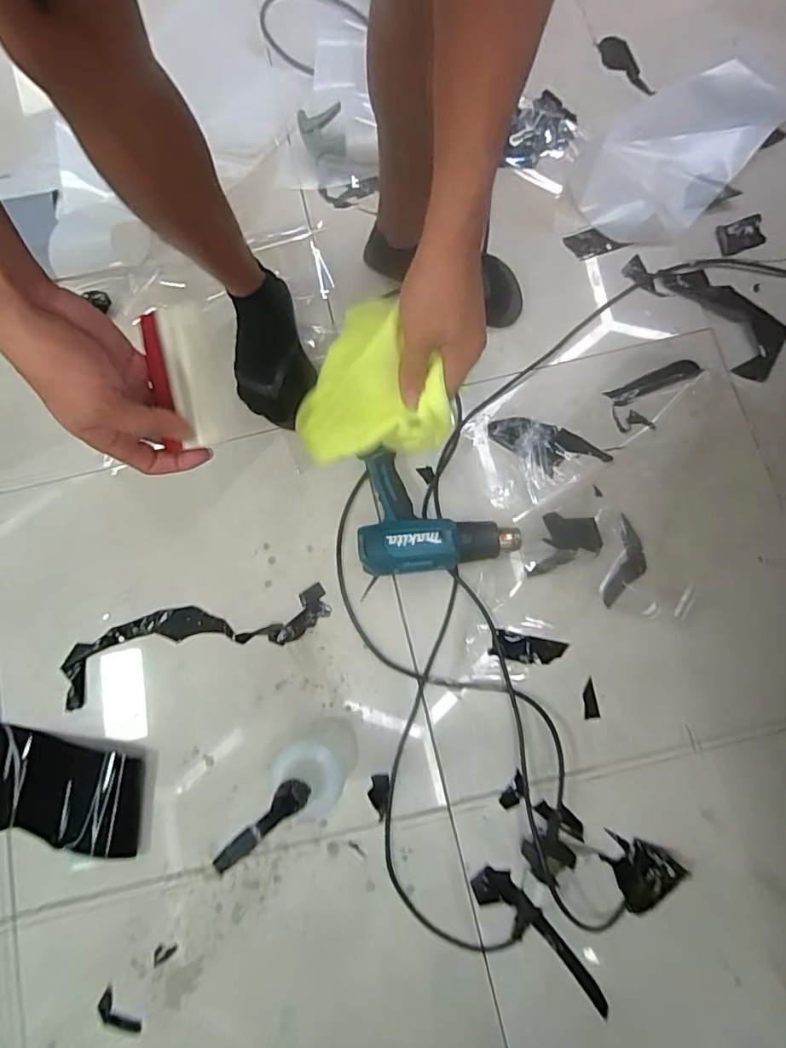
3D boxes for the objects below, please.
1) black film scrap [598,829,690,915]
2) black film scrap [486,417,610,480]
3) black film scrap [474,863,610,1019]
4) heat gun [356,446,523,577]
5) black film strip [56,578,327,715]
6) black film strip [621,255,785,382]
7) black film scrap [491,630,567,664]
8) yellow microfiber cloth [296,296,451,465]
[{"bbox_3d":[0.322,0.451,0.709,0.084,0.016,0.088,-40,79,-7],"label":"black film scrap"},{"bbox_3d":[0.243,-0.127,0.845,0.177,0.009,0.082,34,80,9],"label":"black film scrap"},{"bbox_3d":[0.193,0.546,0.698,0.051,0.010,0.221,-42,79,-8],"label":"black film scrap"},{"bbox_3d":[0.059,-0.027,0.794,0.222,0.075,0.192,-7,78,-1],"label":"heat gun"},{"bbox_3d":[-0.293,0.165,0.799,0.394,0.010,0.099,-17,77,-2],"label":"black film strip"},{"bbox_3d":[0.527,-0.365,0.896,0.117,0.011,0.287,-42,79,-8],"label":"black film strip"},{"bbox_3d":[0.197,0.184,0.787,0.107,0.004,0.038,12,75,0],"label":"black film scrap"},{"bbox_3d":[-0.022,-0.121,0.455,0.123,0.023,0.123,-10,96,-1],"label":"yellow microfiber cloth"}]

